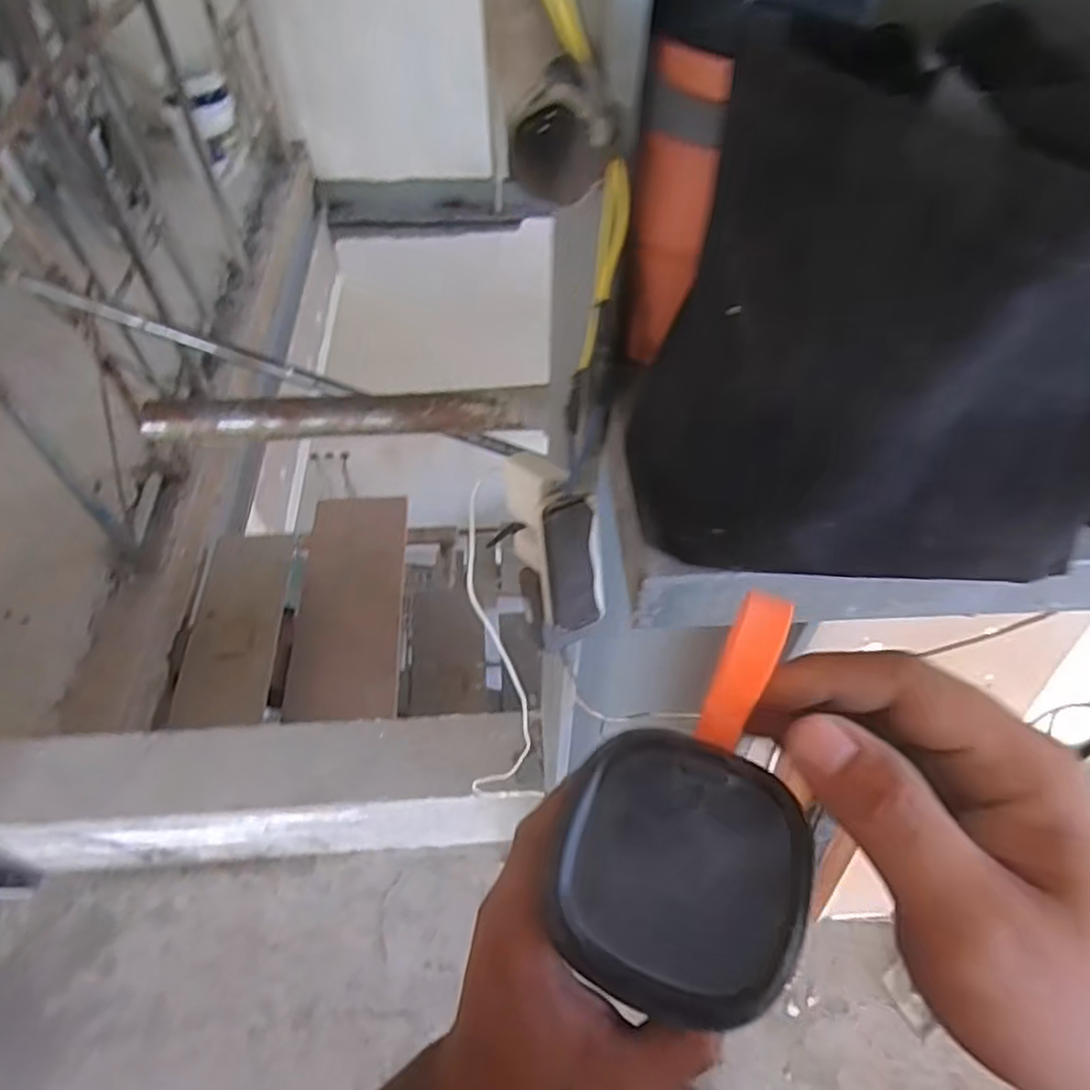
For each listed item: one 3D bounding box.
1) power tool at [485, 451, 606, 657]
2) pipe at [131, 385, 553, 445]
[{"bbox_3d":[0.003,0.008,0.525,0.063,0.159,0.057,-17,31,-13],"label":"power tool"},{"bbox_3d":[-0.219,-0.143,0.796,0.451,0.046,0.049,-2,51,-2],"label":"pipe"}]

